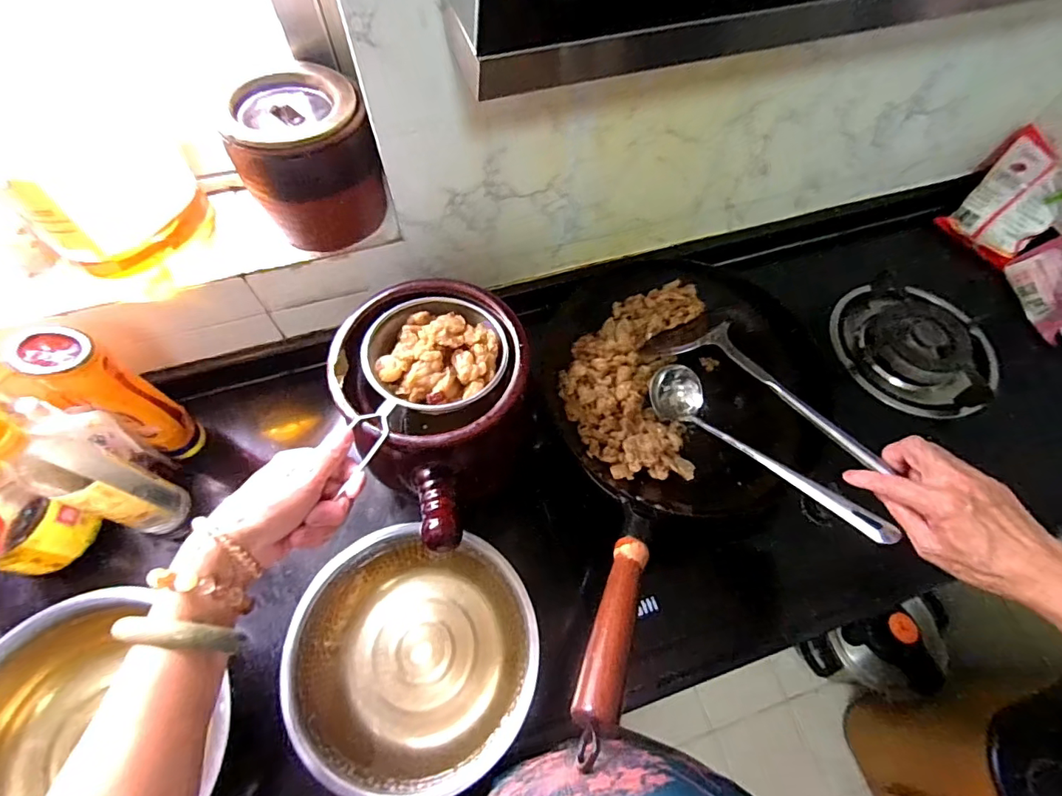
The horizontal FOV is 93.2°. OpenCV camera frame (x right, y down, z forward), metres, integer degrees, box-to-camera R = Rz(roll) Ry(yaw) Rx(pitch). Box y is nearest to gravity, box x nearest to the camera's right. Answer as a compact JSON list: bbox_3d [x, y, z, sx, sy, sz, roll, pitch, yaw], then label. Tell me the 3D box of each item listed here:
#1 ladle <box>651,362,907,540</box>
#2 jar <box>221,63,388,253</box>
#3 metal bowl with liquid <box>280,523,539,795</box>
[{"bbox_3d":[0.238,0.054,0.548,0.064,0.055,0.296,-25,38,-15],"label":"ladle"},{"bbox_3d":[-0.232,-0.252,0.542,0.130,0.132,0.112,-3,62,-4],"label":"jar"},{"bbox_3d":[-0.115,0.267,0.517,0.229,0.094,0.218,1,62,-2],"label":"metal bowl with liquid"}]

